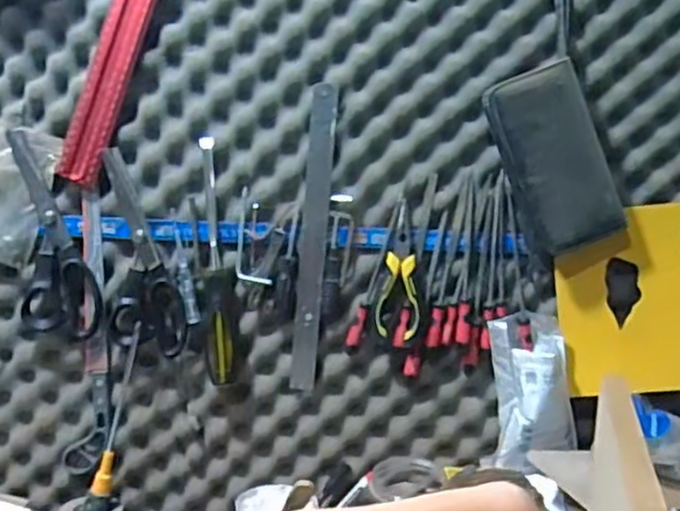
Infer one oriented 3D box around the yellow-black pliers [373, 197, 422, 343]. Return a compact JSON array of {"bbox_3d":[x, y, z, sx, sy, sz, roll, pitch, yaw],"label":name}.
[{"bbox_3d":[0.064,0.016,0.743,0.049,0.142,0.019,2,7,2],"label":"yellow-black pliers"}]

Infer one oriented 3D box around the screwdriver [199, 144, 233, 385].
[{"bbox_3d":[-0.130,0.007,0.742,0.028,0.252,0.029,-2,8,-29],"label":"screwdriver"}]

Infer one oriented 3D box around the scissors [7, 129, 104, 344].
[{"bbox_3d":[-0.297,-0.020,0.736,0.081,0.217,0.010,-3,4,-8],"label":"scissors"}]

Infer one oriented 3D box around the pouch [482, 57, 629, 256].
[{"bbox_3d":[0.221,-0.097,0.714,0.094,0.184,0.029,-24,8,-6],"label":"pouch"}]

